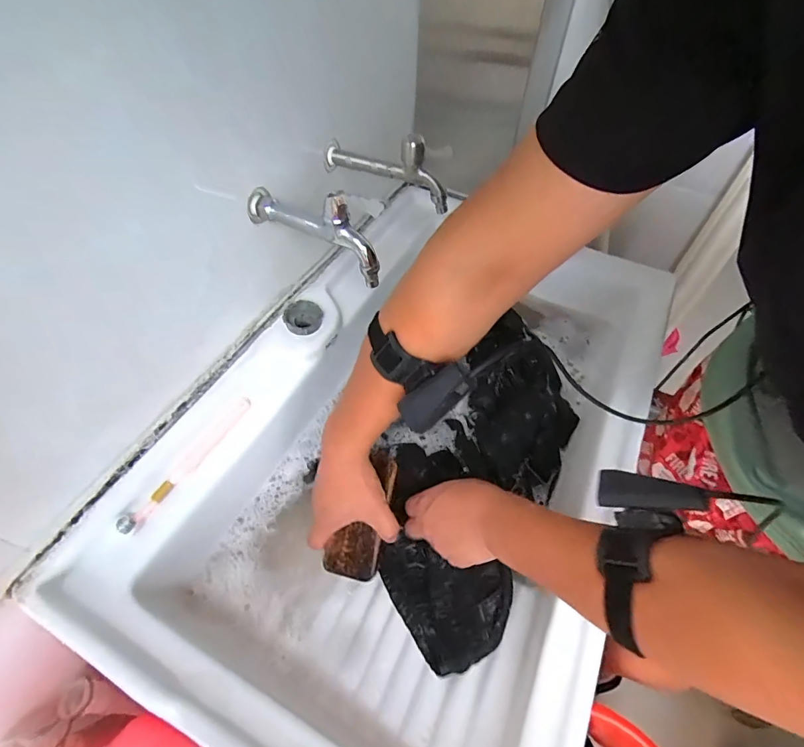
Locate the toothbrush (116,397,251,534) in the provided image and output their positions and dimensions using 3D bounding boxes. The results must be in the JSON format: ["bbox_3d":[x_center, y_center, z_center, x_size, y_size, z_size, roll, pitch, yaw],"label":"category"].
[{"bbox_3d":[-0.238,0.096,0.481,0.017,0.017,0.183,26,56,17],"label":"toothbrush"}]

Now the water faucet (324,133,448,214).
[{"bbox_3d":[-0.020,-0.274,0.547,0.176,0.078,0.035,27,56,17],"label":"water faucet"}]

